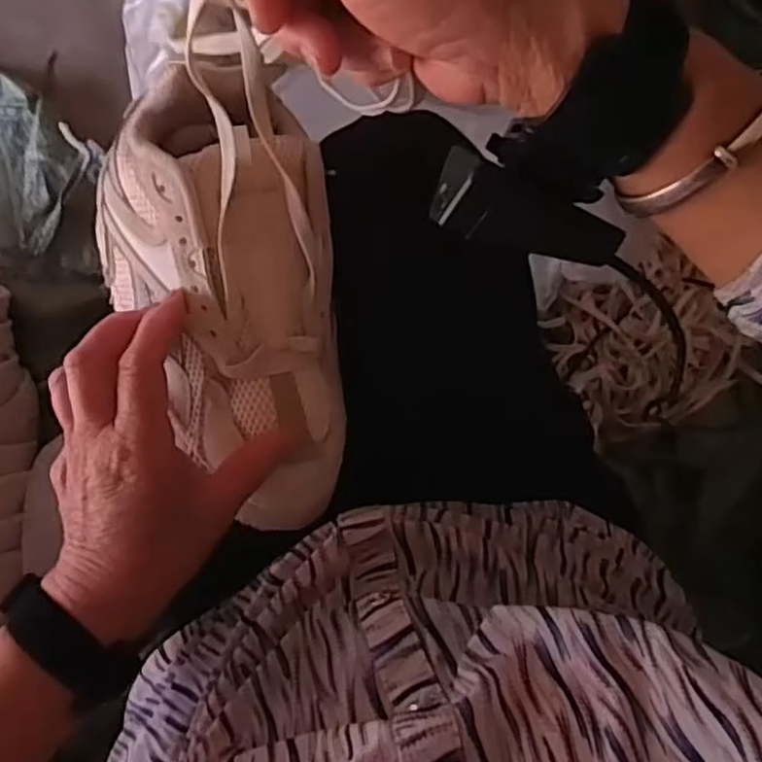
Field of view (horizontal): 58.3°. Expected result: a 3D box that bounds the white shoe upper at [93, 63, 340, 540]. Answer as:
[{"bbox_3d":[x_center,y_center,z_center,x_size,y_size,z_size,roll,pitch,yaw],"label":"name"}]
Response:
[{"bbox_3d":[-0.080,-0.036,0.368,0.119,0.081,0.241,-14,107,-6],"label":"white shoe upper"}]

